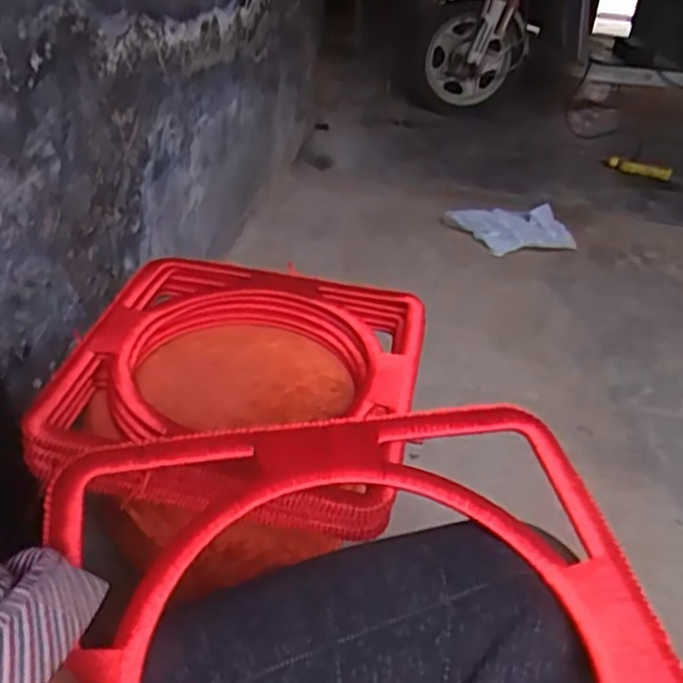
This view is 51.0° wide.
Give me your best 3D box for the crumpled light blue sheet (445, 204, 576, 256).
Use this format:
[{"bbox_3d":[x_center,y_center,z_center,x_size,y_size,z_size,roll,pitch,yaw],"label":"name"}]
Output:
[{"bbox_3d":[0.409,-0.270,1.742,0.296,0.083,0.143,9,36,5],"label":"crumpled light blue sheet"}]

